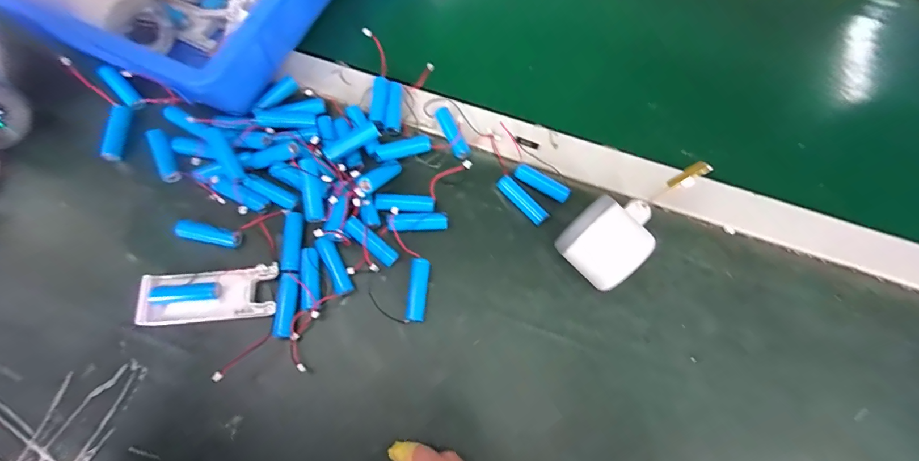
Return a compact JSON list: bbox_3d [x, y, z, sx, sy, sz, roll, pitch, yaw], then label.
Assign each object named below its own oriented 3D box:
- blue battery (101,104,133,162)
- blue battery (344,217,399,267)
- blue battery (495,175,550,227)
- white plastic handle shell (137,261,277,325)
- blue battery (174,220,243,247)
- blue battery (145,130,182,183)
[{"bbox_3d":[-0.310,-0.089,0.383,0.013,0.011,0.052,3,72,2],"label":"blue battery"},{"bbox_3d":[-0.073,0.010,0.347,0.051,0.015,0.014,43,77,-8],"label":"blue battery"},{"bbox_3d":[0.054,-0.025,0.372,0.015,0.015,0.053,-39,75,-11],"label":"blue battery"},{"bbox_3d":[-0.200,0.051,0.337,0.103,0.014,0.041,-6,72,-1],"label":"white plastic handle shell"},{"bbox_3d":[-0.212,0.003,0.357,0.052,0.013,0.014,11,73,5],"label":"blue battery"},{"bbox_3d":[-0.266,-0.067,0.379,0.017,0.010,0.051,-23,88,-6],"label":"blue battery"}]

